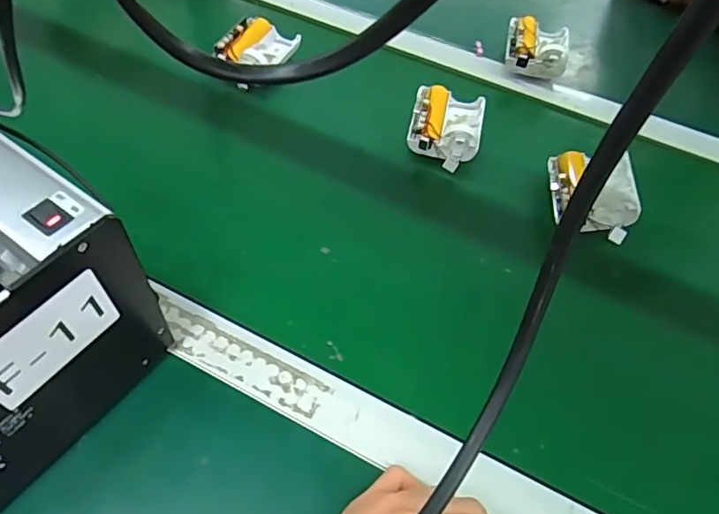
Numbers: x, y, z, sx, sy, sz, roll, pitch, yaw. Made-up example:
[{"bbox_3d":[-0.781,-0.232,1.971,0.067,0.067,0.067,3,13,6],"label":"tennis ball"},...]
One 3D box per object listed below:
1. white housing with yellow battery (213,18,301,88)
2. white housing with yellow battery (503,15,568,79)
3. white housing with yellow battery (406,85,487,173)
[{"bbox_3d":[-0.113,-0.220,0.600,0.066,0.043,0.094,27,57,14],"label":"white housing with yellow battery"},{"bbox_3d":[0.205,-0.242,0.640,0.068,0.045,0.072,15,54,6],"label":"white housing with yellow battery"},{"bbox_3d":[0.087,-0.134,0.551,0.069,0.045,0.092,13,54,4],"label":"white housing with yellow battery"}]

